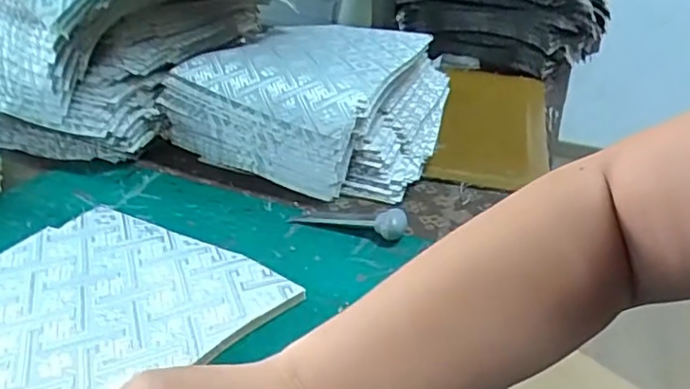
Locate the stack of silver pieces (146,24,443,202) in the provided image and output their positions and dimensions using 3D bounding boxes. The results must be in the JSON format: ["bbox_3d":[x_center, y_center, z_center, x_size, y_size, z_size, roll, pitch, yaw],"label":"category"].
[{"bbox_3d":[-0.036,-0.111,0.691,0.284,0.107,0.268,10,27,11],"label":"stack of silver pieces"}]

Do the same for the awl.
[{"bbox_3d":[0.003,0.021,0.531,0.100,0.025,0.021,7,27,7],"label":"awl"}]

